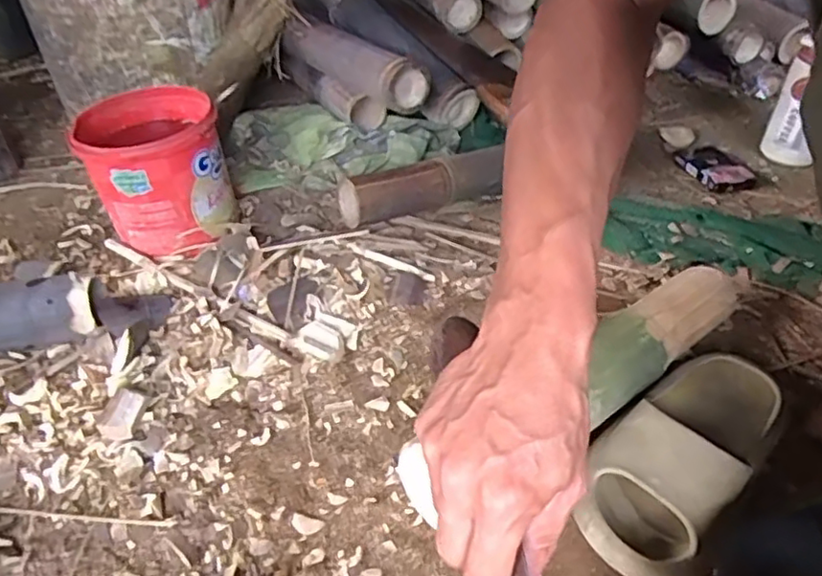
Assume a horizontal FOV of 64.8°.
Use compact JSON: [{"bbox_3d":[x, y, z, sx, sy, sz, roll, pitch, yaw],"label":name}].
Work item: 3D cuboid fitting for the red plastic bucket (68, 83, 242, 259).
[{"bbox_3d":[-0.271,-0.122,0.700,0.140,0.137,0.141,-12,42,-14],"label":"red plastic bucket"}]

